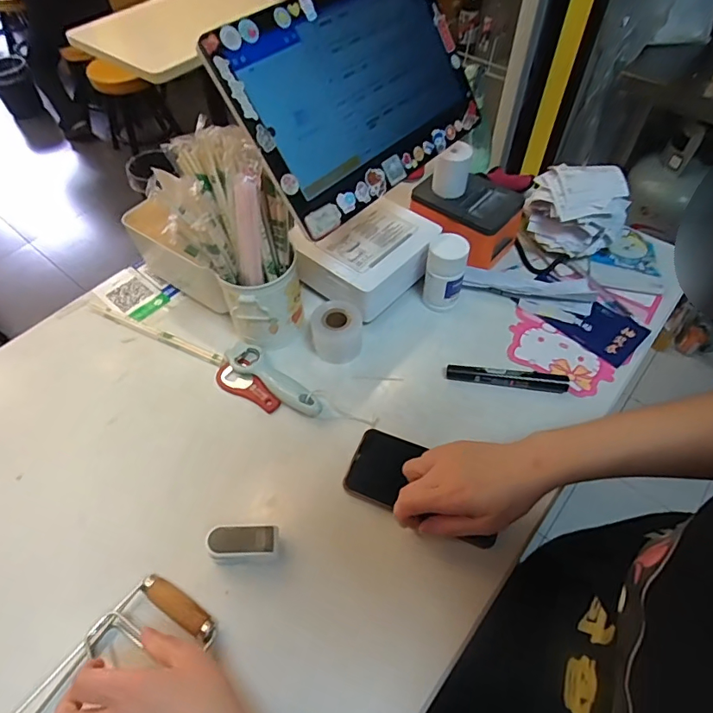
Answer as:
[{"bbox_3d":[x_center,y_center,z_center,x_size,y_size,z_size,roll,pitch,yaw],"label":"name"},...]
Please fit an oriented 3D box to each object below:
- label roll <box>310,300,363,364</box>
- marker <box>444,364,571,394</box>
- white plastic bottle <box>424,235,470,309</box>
[{"bbox_3d":[-0.023,-0.032,0.587,0.063,0.047,0.063,0,54,0],"label":"label roll"},{"bbox_3d":[0.176,0.025,0.565,0.139,0.018,0.017,7,54,6],"label":"marker"},{"bbox_3d":[0.114,-0.109,0.612,0.048,0.086,0.049,15,55,11],"label":"white plastic bottle"}]

